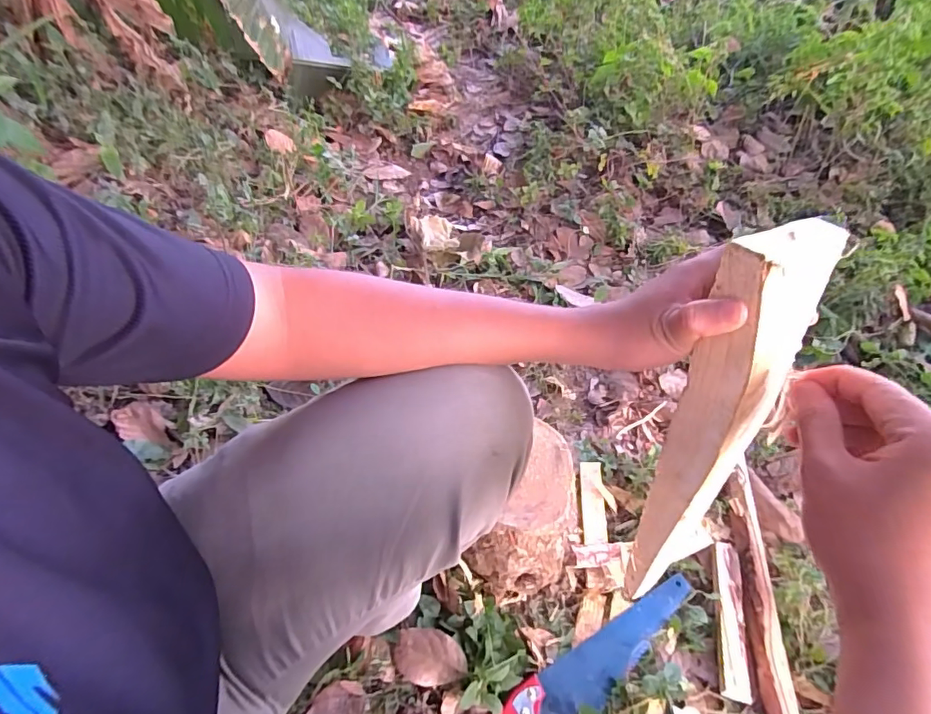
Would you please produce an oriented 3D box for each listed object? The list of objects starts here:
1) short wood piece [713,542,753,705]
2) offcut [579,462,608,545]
[{"bbox_3d":[0.397,0.384,0.740,0.042,0.013,0.219,11,51,7],"label":"short wood piece"},{"bbox_3d":[0.218,0.246,0.844,0.040,0.020,0.151,6,50,3],"label":"offcut"}]

